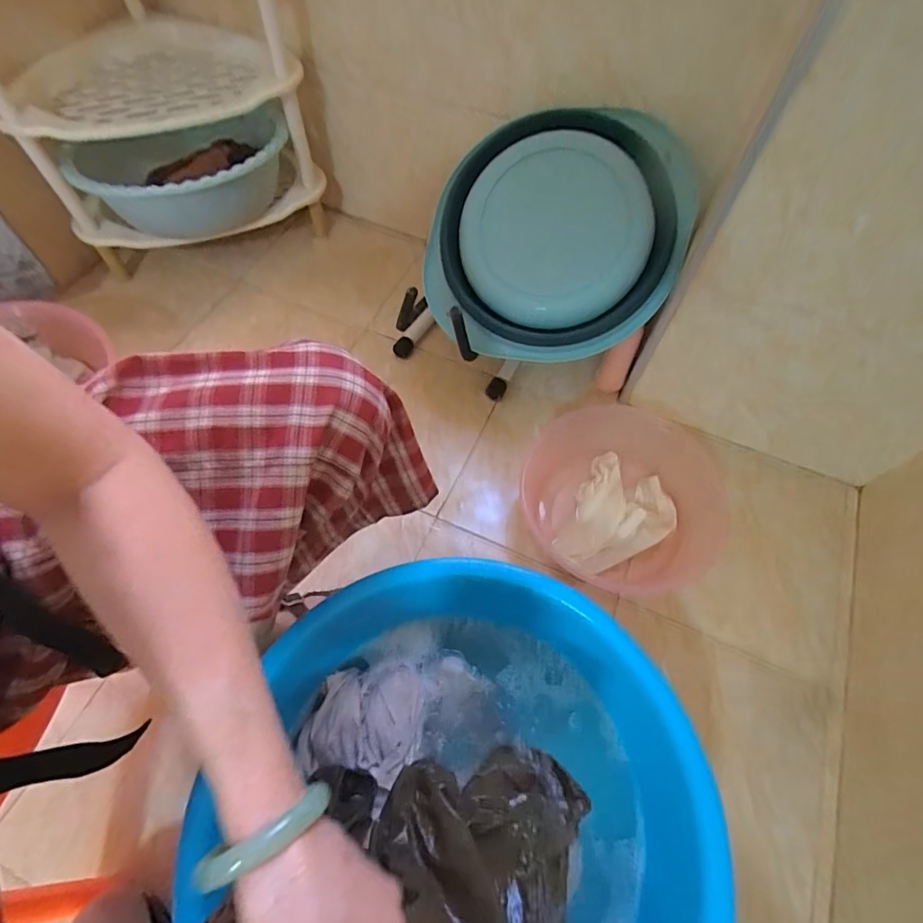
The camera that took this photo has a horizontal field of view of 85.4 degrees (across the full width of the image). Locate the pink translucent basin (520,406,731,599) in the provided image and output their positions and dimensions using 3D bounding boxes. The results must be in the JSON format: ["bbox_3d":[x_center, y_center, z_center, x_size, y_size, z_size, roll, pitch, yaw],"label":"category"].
[{"bbox_3d":[0.257,0.069,0.765,0.311,0.100,0.283,1,61,-2],"label":"pink translucent basin"}]

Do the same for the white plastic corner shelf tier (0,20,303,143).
[{"bbox_3d":[-0.515,-0.647,0.831,0.435,0.058,0.284,-20,64,-12],"label":"white plastic corner shelf tier"}]

